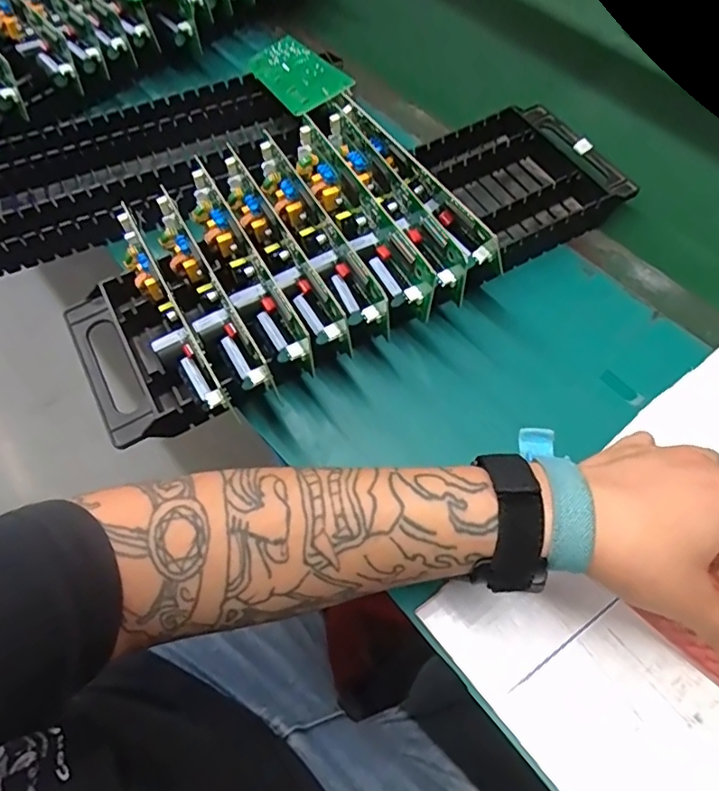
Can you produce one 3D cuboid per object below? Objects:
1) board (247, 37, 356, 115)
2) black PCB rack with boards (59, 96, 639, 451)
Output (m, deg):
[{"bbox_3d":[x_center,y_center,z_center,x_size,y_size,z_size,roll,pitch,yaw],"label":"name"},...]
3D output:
[{"bbox_3d":[-0.059,-0.300,0.527,0.056,0.009,0.181,-31,47,1],"label":"board"},{"bbox_3d":[-0.005,-0.140,0.452,0.467,0.079,0.212,-28,64,-13],"label":"black PCB rack with boards"}]

